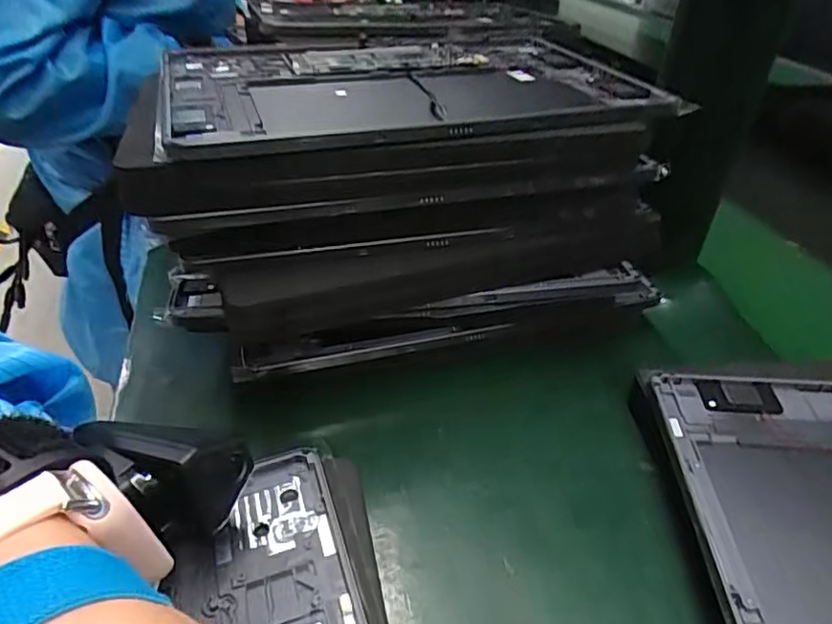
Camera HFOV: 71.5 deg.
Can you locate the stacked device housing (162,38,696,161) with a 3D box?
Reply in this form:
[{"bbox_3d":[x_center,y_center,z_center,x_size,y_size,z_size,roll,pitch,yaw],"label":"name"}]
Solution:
[{"bbox_3d":[-0.001,-0.131,0.331,0.247,0.023,0.196,-10,39,-17],"label":"stacked device housing"}]

